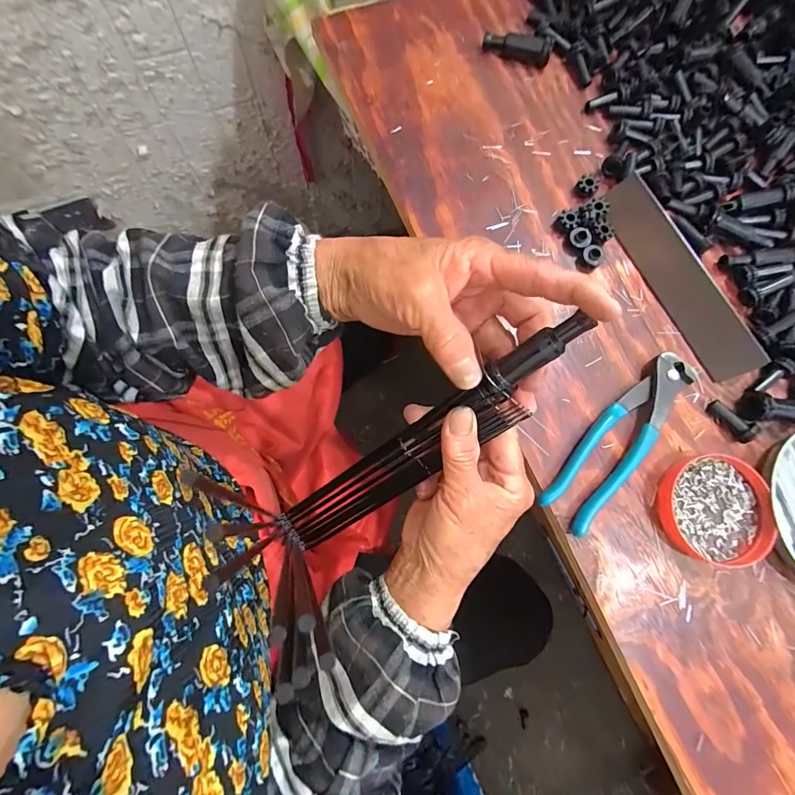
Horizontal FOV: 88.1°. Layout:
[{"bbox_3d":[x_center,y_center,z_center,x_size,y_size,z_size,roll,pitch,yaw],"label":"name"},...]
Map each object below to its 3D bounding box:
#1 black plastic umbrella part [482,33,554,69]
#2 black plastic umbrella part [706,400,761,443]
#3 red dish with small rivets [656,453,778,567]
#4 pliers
[{"bbox_3d":[0.115,-0.336,0.394,0.065,0.019,0.016,13,77,-1],"label":"black plastic umbrella part"},{"bbox_3d":[0.264,0.019,0.327,0.013,0.014,0.037,-36,65,-7],"label":"black plastic umbrella part"},{"bbox_3d":[0.237,0.083,0.308,0.074,0.012,0.077,1,77,-4],"label":"red dish with small rivets"},{"bbox_3d":[0.172,0.030,0.319,0.040,0.016,0.160,41,78,6],"label":"pliers"}]

